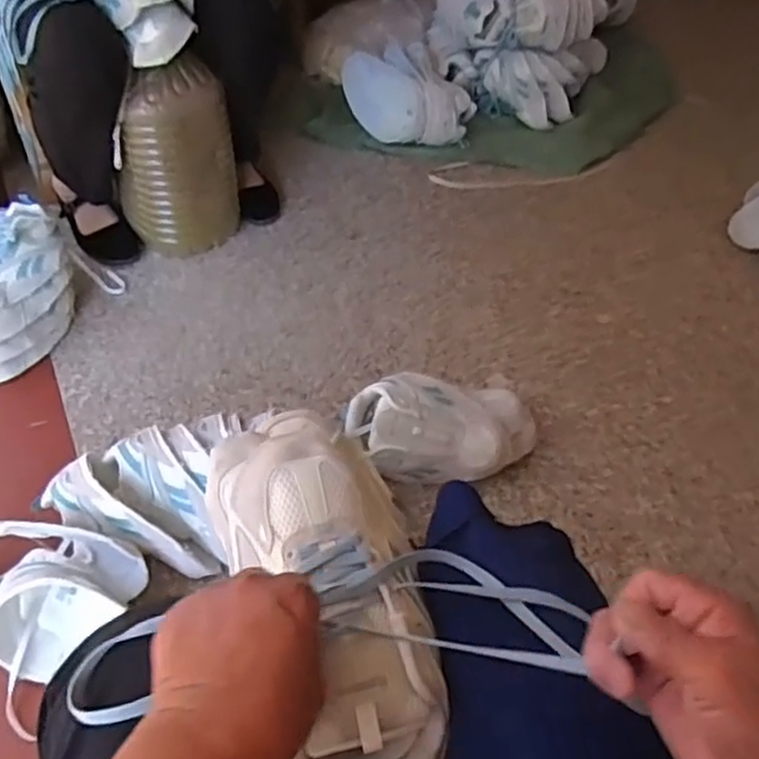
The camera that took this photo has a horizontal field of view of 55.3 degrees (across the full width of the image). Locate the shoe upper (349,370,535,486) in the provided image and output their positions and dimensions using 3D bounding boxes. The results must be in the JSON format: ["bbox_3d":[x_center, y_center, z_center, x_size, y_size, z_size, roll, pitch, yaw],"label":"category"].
[{"bbox_3d":[0.095,0.068,1.015,0.277,0.118,0.133,-3,51,-6],"label":"shoe upper"}]

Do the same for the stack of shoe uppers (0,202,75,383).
[{"bbox_3d":[-0.555,-0.130,1.101,0.138,0.161,0.234,0,50,-4],"label":"stack of shoe uppers"}]

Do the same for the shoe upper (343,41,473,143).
[{"bbox_3d":[0.053,-0.568,1.479,0.263,0.152,0.121,32,56,21],"label":"shoe upper"}]

